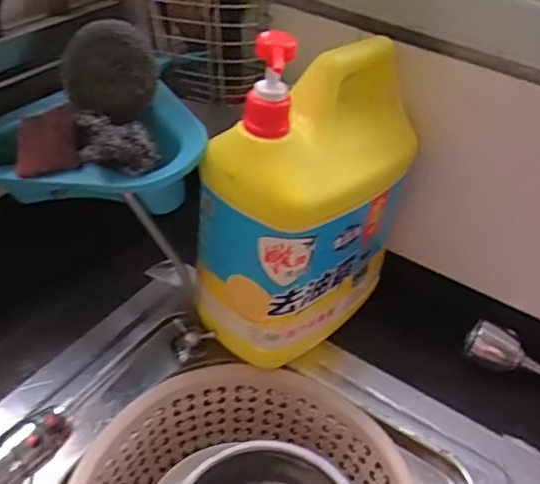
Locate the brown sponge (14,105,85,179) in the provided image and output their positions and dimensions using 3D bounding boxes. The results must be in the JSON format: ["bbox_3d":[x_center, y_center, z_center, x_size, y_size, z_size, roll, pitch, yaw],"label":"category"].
[{"bbox_3d":[-0.189,-0.085,0.510,0.053,0.008,0.055,-16,77,3],"label":"brown sponge"}]

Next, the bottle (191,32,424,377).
[{"bbox_3d":[0.041,-0.048,0.555,0.112,0.286,0.181,32,45,27],"label":"bottle"}]

